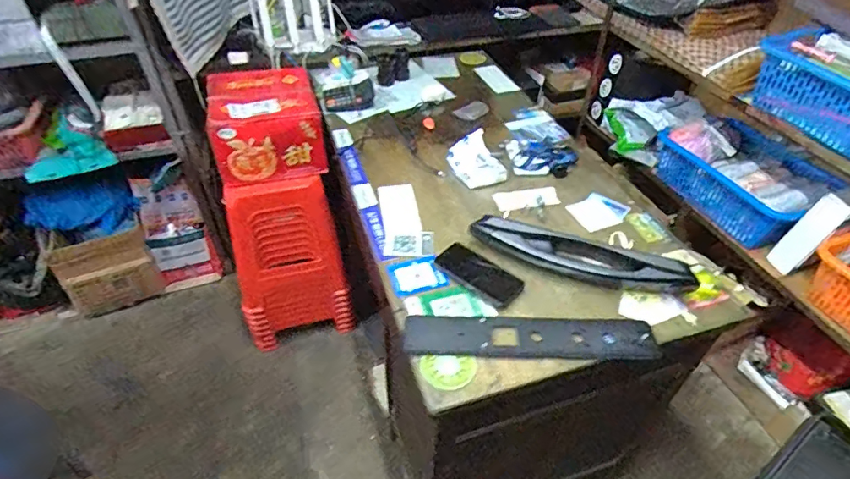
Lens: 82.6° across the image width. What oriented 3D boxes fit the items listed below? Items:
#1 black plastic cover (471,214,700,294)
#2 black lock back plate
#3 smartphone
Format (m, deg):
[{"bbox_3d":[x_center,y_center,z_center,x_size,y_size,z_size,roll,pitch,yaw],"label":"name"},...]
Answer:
[{"bbox_3d":[0.282,0.032,0.901,0.393,0.073,0.070,15,47,14],"label":"black plastic cover"},{"bbox_3d":[0.173,0.159,0.795,0.404,0.012,0.087,1,45,1],"label":"black lock back plate"},{"bbox_3d":[0.098,0.060,0.899,0.075,0.013,0.172,-35,55,-30],"label":"smartphone"}]

